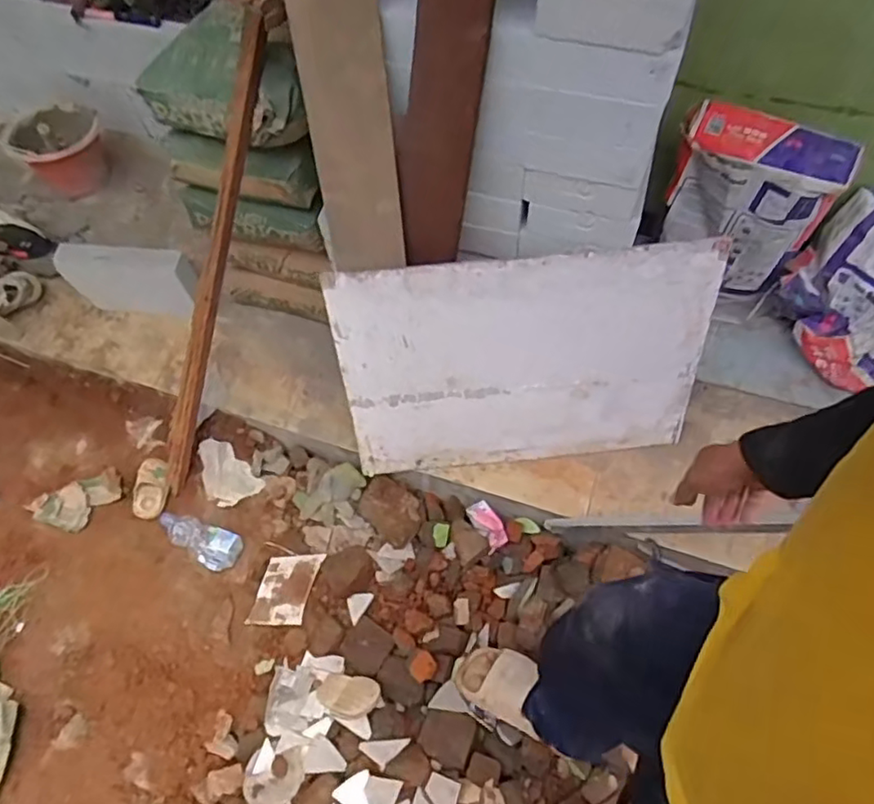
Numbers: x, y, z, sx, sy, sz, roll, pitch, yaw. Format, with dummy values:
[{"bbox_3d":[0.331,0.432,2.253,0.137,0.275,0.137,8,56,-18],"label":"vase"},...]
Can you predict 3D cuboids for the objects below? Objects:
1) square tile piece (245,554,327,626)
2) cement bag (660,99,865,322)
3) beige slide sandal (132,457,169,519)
[{"bbox_3d":[-0.347,0.426,1.412,0.123,0.011,0.175,10,62,8],"label":"square tile piece"},{"bbox_3d":[0.733,-0.445,1.531,0.367,0.476,0.159,20,64,13],"label":"cement bag"},{"bbox_3d":[-0.706,0.210,1.517,0.090,0.022,0.154,-10,61,-3],"label":"beige slide sandal"}]

